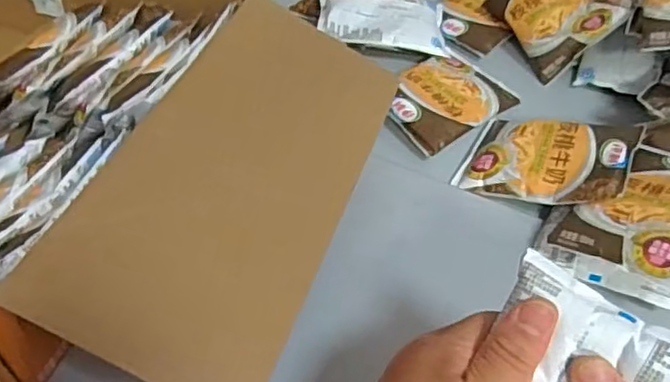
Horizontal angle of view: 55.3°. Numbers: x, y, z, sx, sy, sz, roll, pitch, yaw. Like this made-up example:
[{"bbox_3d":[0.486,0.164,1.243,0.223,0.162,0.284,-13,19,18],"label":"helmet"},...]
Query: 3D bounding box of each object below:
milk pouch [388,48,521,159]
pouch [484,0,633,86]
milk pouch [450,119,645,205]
[{"bbox_3d":[0.098,-0.086,0.580,0.123,0.016,0.086,-31,57,-30],"label":"milk pouch"},{"bbox_3d":[0.218,-0.182,0.641,0.095,0.022,0.117,-35,62,11],"label":"pouch"},{"bbox_3d":[0.175,-0.029,0.528,0.129,0.023,0.091,10,58,31],"label":"milk pouch"}]

